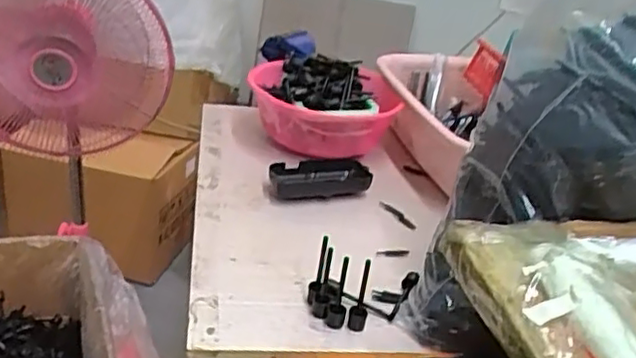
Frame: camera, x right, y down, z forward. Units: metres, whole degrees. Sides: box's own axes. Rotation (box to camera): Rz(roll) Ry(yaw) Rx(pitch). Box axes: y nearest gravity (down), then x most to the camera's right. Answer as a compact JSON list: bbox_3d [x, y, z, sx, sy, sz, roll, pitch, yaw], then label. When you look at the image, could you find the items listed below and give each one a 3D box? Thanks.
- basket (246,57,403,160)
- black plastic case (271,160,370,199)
[{"bbox_3d":[0.005,-0.090,0.817,0.180,0.088,0.150,7,27,-2],"label":"basket"},{"bbox_3d":[0.000,-0.004,0.738,0.108,0.023,0.051,-4,29,-22],"label":"black plastic case"}]

